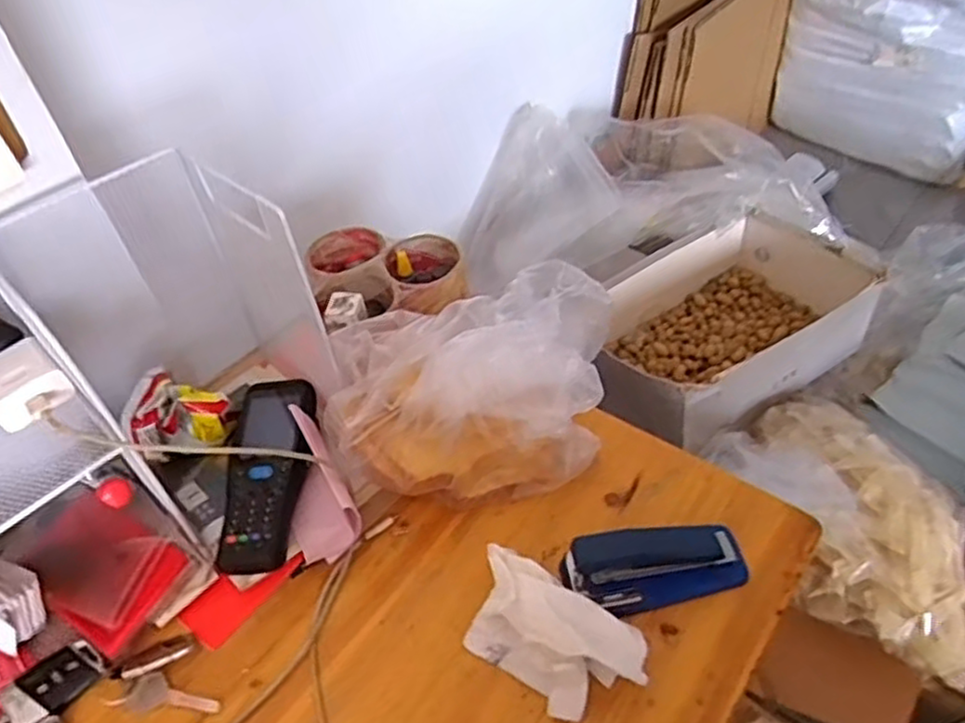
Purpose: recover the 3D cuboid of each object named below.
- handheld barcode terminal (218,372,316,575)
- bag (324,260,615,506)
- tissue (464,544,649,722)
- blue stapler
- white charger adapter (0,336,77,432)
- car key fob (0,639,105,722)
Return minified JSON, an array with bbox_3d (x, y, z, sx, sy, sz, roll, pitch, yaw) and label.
[{"bbox_3d":[-0.177,0.083,0.598,0.068,0.034,0.182,-8,46,-1],"label":"handheld barcode terminal"},{"bbox_3d":[-0.007,0.018,0.601,0.241,0.128,0.173,-26,49,-18],"label":"bag"},{"bbox_3d":[0.048,0.189,0.495,0.120,0.046,0.066,24,53,27],"label":"tissue"},{"bbox_3d":[0.127,0.149,0.525,0.133,0.047,0.045,-8,46,-1],"label":"blue stapler"},{"bbox_3d":[-0.324,0.015,0.506,0.071,0.024,0.050,33,58,32],"label":"white charger adapter"},{"bbox_3d":[-0.305,0.229,0.514,0.063,0.008,0.037,-37,82,-17],"label":"car key fob"}]

